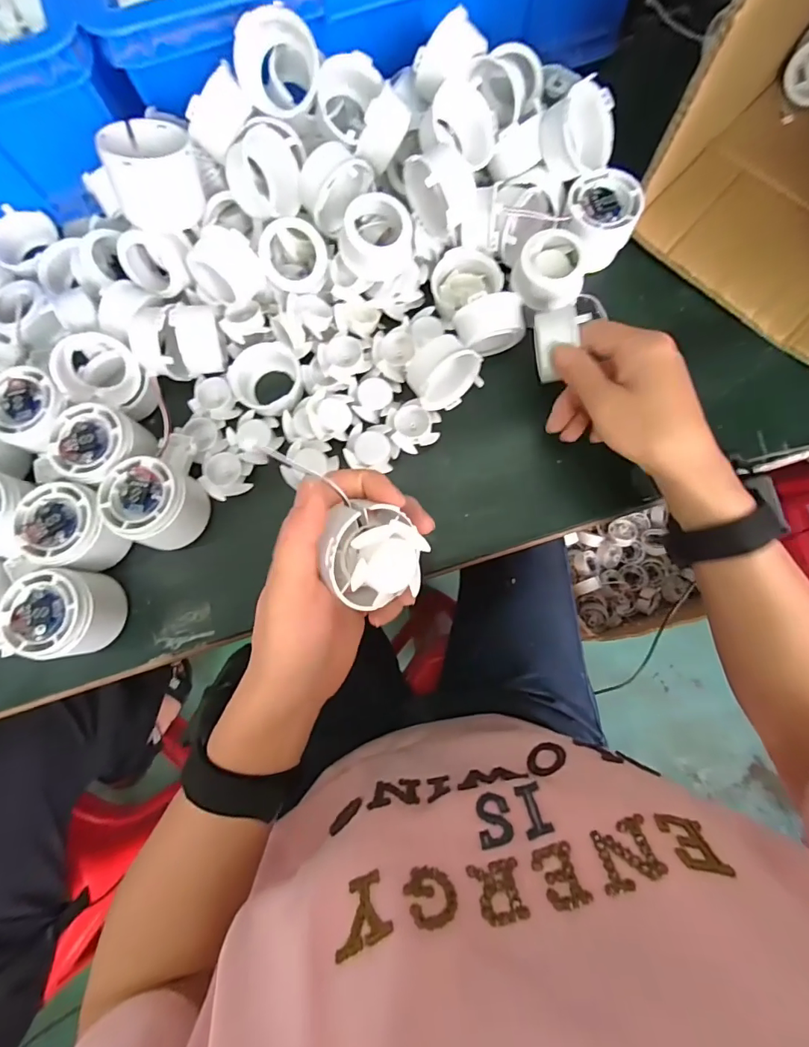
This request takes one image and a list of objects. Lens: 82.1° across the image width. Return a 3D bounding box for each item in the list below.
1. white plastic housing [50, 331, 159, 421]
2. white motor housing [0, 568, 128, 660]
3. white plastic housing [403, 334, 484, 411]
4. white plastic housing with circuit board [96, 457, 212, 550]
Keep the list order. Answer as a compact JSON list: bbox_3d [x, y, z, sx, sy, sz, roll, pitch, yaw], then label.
[{"bbox_3d":[-0.229,-0.111,0.357,0.071,0.049,0.054,38,83,7],"label":"white plastic housing"},{"bbox_3d":[-0.237,0.064,0.330,0.060,0.058,0.058,-7,80,0],"label":"white motor housing"},{"bbox_3d":[0.029,-0.115,0.351,0.058,0.048,0.040,-32,81,-4],"label":"white plastic housing"},{"bbox_3d":[-0.182,-0.015,0.337,0.059,0.046,0.055,23,82,5],"label":"white plastic housing with circuit board"}]

